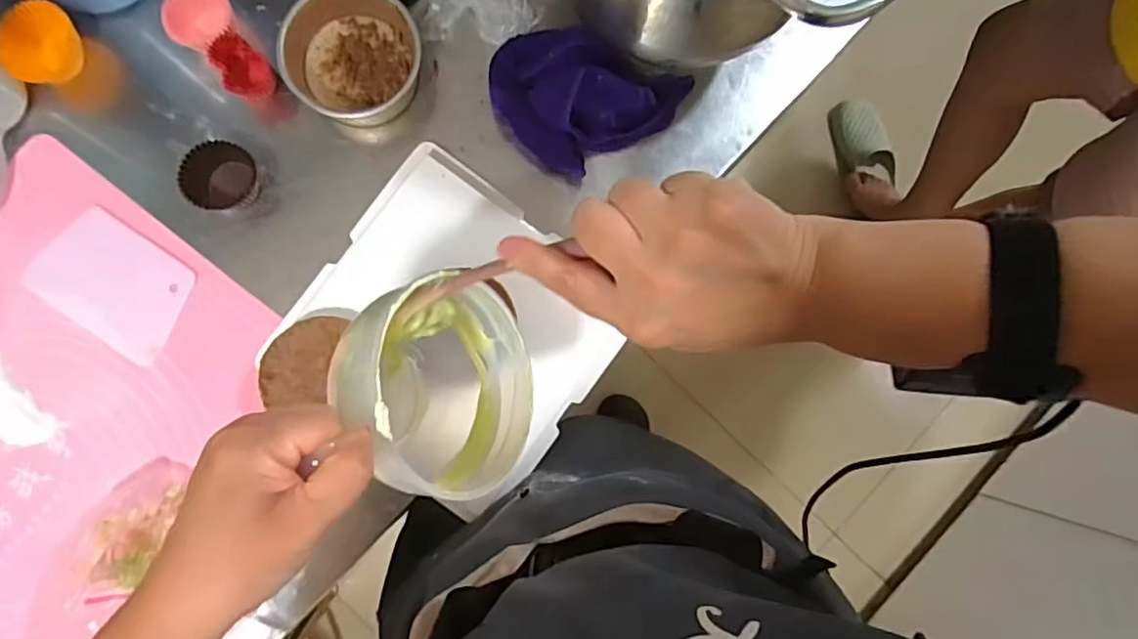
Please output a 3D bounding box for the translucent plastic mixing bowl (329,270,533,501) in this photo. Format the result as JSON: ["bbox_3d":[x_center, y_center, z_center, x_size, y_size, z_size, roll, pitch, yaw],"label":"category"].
[{"bbox_3d":[-0.087,0.039,0.364,0.094,0.130,0.116,1,86,19],"label":"translucent plastic mixing bowl"}]

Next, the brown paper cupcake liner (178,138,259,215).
[{"bbox_3d":[-0.284,-0.115,0.515,0.054,0.032,0.054,23,85,-1],"label":"brown paper cupcake liner"}]

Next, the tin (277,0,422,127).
[{"bbox_3d":[-0.177,-0.216,0.516,0.103,0.057,0.105,0,86,-3],"label":"tin"}]

